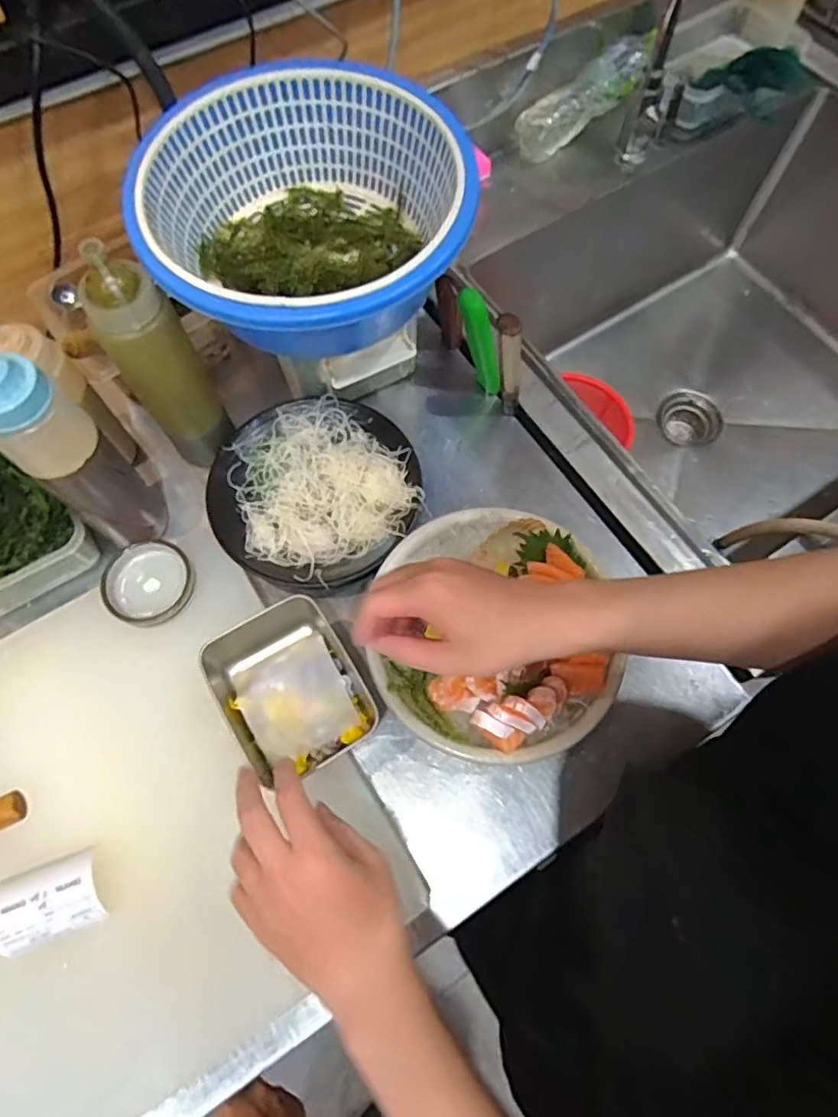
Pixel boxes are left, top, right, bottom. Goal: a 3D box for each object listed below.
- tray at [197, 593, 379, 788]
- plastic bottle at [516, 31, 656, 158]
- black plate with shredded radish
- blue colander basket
[{"bbox_3d":[-0.107,0.106,0.512,0.110,0.052,0.133,-32,71,-12],"label":"tray"},{"bbox_3d":[0.223,-0.615,0.820,0.201,0.056,0.058,-33,69,12],"label":"plastic bottle"},{"bbox_3d":[-0.106,-0.067,0.628,0.205,0.037,0.202,0,68,0],"label":"black plate with shredded radish"},{"bbox_3d":[-0.099,-0.297,0.537,0.271,0.094,0.263,0,68,0],"label":"blue colander basket"}]

